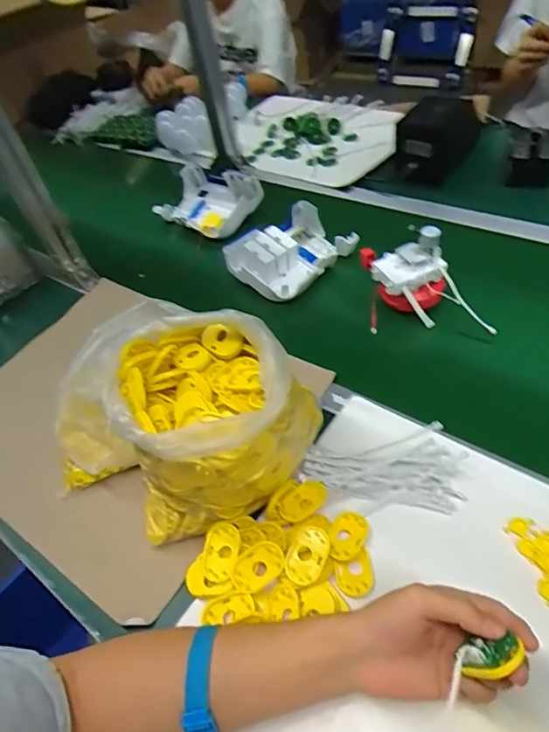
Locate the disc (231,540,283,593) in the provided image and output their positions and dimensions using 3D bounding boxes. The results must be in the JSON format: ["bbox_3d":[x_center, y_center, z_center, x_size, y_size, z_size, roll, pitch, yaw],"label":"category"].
[{"bbox_3d":[-0.016,0.197,0.477,0.052,0.006,0.036,-34,83,-11],"label":"disc"}]

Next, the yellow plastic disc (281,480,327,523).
[{"bbox_3d":[0.032,0.145,0.525,0.033,0.007,0.057,32,53,28],"label":"yellow plastic disc"}]

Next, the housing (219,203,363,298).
[{"bbox_3d":[0.036,-0.193,0.825,0.138,0.069,0.195,33,54,28],"label":"housing"}]

